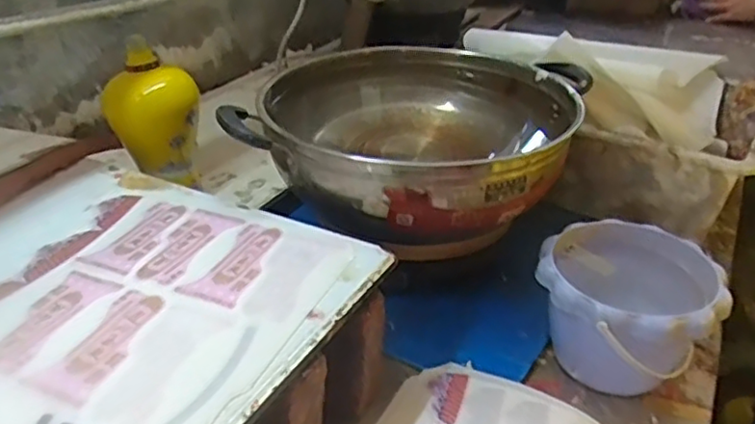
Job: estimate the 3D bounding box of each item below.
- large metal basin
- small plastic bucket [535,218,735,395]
[{"bbox_3d":[0.035,-0.092,0.740,0.347,0.107,0.343,3,32,-2],"label":"large metal basin"},{"bbox_3d":[0.232,0.096,0.626,0.157,0.109,0.157,0,31,0],"label":"small plastic bucket"}]

